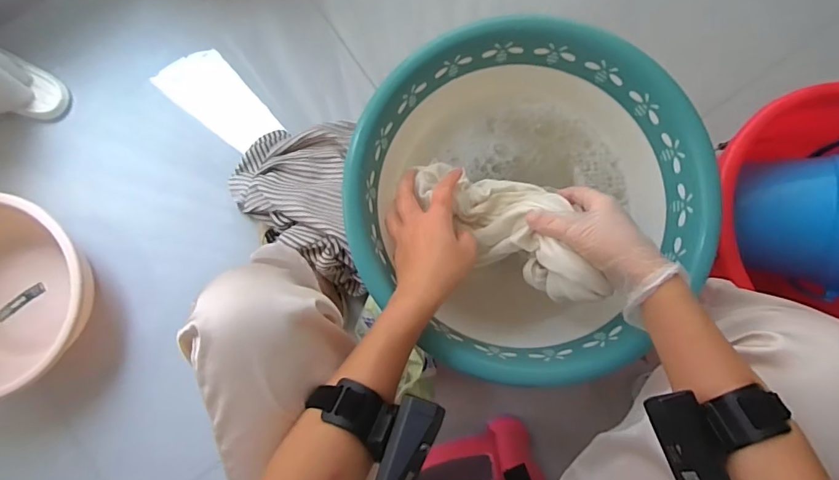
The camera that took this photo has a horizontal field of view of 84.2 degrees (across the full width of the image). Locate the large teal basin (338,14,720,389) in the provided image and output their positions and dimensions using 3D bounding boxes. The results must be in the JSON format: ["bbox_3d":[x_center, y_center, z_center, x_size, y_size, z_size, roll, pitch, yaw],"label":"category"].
[{"bbox_3d":[0.107,-0.045,0.526,0.355,0.132,0.341,0,84,1],"label":"large teal basin"}]

